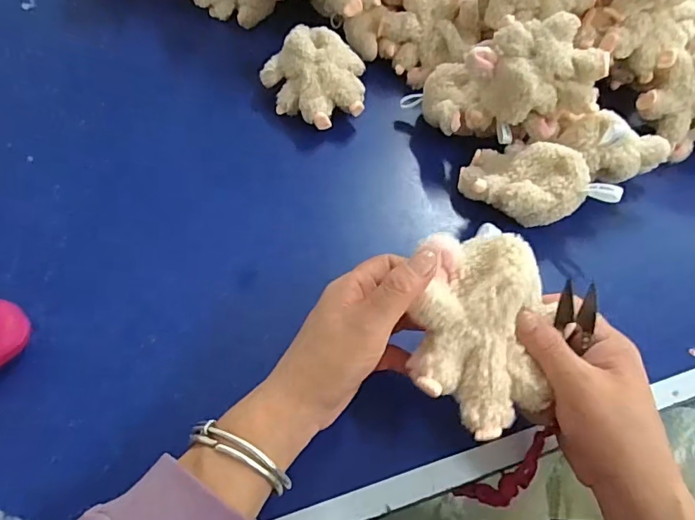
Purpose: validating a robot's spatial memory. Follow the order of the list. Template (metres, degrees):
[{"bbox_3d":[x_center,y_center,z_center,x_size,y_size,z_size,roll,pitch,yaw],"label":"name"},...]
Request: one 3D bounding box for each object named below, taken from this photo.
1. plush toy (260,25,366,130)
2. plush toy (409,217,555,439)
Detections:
[{"bbox_3d":[-0.037,-0.202,0.545,0.117,0.063,0.115,0,54,-6],"label":"plush toy"},{"bbox_3d":[0.088,0.044,0.320,0.092,0.050,0.121,2,84,-4],"label":"plush toy"}]

